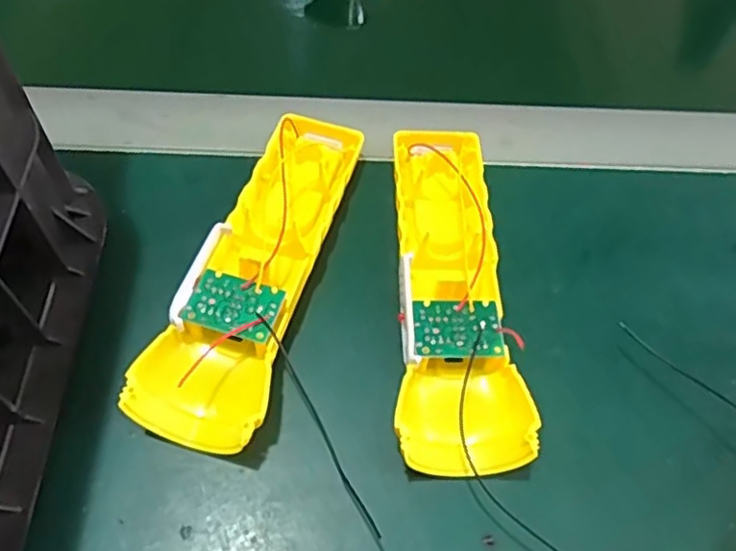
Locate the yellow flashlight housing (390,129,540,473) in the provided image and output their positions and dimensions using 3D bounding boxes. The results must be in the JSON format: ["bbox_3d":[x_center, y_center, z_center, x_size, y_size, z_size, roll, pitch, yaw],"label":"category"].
[{"bbox_3d":[0.034,0.002,0.280,0.050,0.028,0.163,-1,61,-4],"label":"yellow flashlight housing"}]

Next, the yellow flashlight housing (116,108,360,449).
[{"bbox_3d":[-0.046,-0.007,0.281,0.048,0.026,0.164,16,61,5],"label":"yellow flashlight housing"}]

